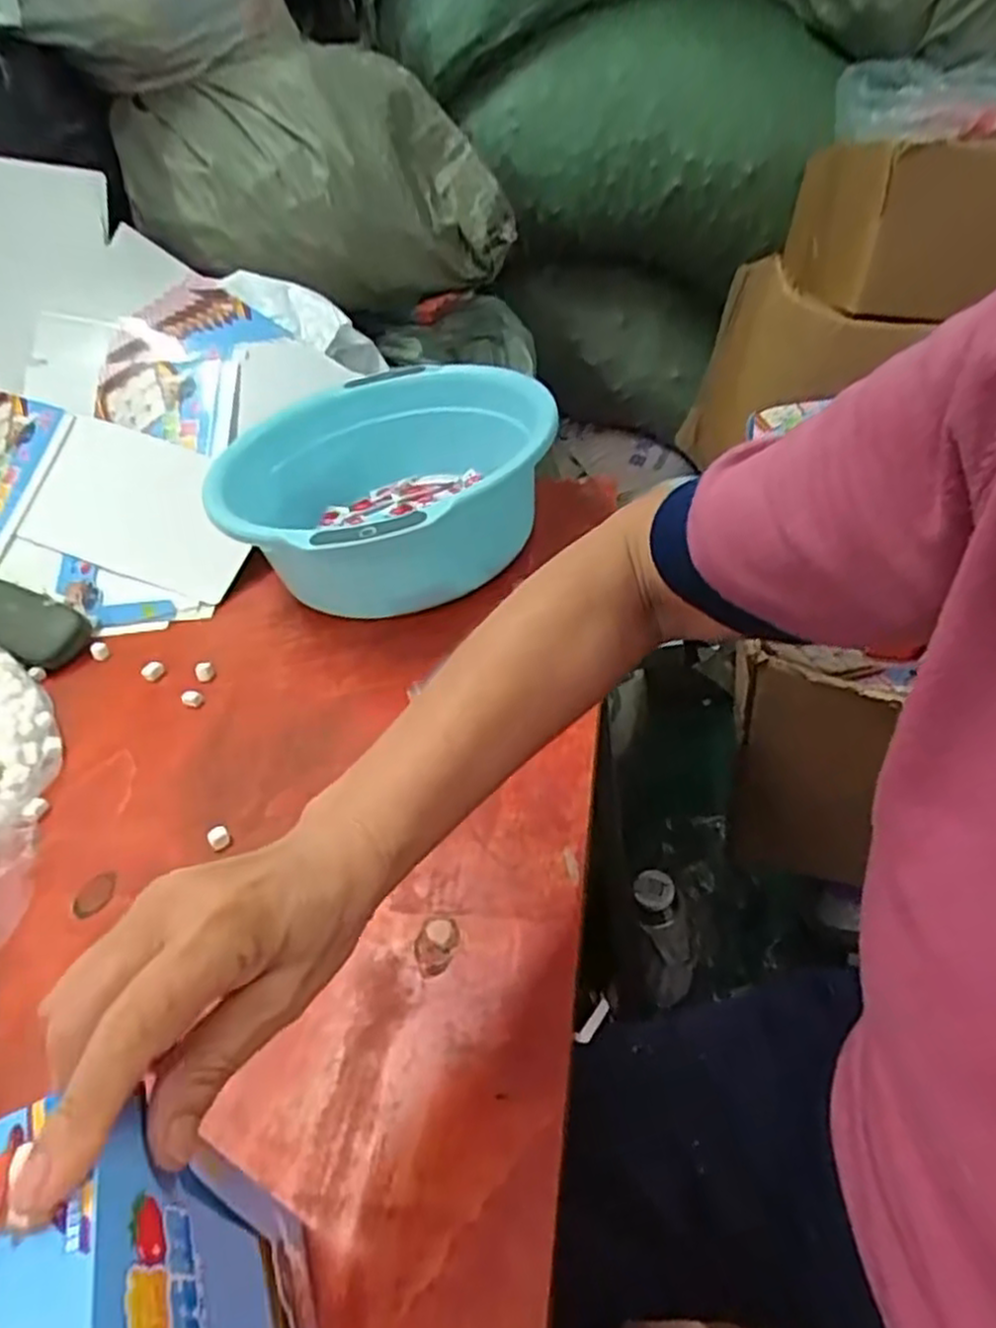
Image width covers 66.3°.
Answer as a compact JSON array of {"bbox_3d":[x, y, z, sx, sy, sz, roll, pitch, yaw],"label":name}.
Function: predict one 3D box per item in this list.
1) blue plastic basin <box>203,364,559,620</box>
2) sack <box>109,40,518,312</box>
[{"bbox_3d":[-0.094,-0.149,0.671,0.282,0.130,0.274,-8,42,7],"label":"blue plastic basin"},{"bbox_3d":[-0.187,-0.505,0.806,0.428,0.223,0.178,2,40,-14],"label":"sack"}]

